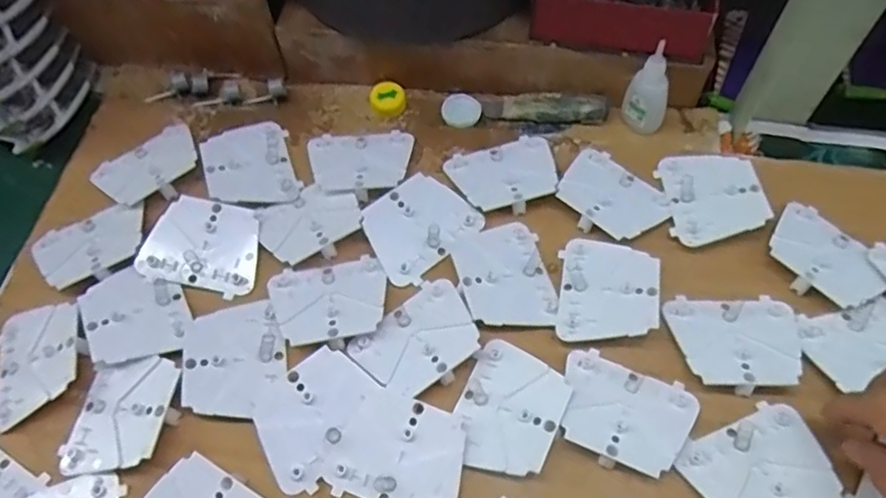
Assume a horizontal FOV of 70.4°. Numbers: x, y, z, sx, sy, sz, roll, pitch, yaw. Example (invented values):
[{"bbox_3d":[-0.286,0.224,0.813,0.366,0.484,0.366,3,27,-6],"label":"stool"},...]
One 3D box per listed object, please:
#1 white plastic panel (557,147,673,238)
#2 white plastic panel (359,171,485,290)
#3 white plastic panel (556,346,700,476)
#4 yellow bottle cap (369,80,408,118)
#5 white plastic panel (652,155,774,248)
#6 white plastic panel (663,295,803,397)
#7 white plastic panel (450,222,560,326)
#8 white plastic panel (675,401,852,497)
[{"bbox_3d":[0.125,-0.041,0.469,0.065,0.010,0.080,-41,67,-19],"label":"white plastic panel"},{"bbox_3d":[-0.020,-0.019,0.462,0.079,0.006,0.067,-40,67,-19],"label":"white plastic panel"},{"bbox_3d":[0.112,0.100,0.388,0.079,0.008,0.064,21,64,13],"label":"white plastic panel"},{"bbox_3d":[-0.047,-0.131,0.541,0.030,0.013,0.033,-1,61,1],"label":"yellow bottle cap"},{"bbox_3d":[0.199,-0.039,0.462,0.066,0.015,0.078,-1,61,1],"label":"white plastic panel"},{"bbox_3d":[0.192,0.059,0.408,0.081,0.011,0.064,0,61,2],"label":"white plastic panel"},{"bbox_3d":[0.044,0.019,0.443,0.065,0.006,0.081,-9,57,-14],"label":"white plastic panel"},{"bbox_3d":[0.188,0.130,0.366,0.079,0.011,0.064,-22,63,-10],"label":"white plastic panel"}]

